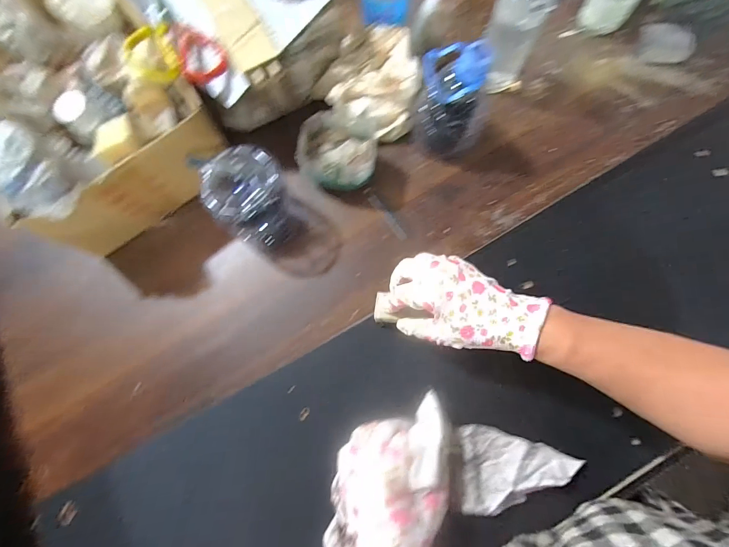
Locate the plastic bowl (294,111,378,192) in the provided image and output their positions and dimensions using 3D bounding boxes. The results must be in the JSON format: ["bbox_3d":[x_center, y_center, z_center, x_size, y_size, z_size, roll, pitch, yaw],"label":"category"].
[{"bbox_3d":[-0.031,-0.180,0.468,0.108,0.068,0.111,0,77,2],"label":"plastic bowl"}]

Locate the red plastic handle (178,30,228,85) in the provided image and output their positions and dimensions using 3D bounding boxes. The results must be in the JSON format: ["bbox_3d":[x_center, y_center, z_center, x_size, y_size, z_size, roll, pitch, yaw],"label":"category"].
[{"bbox_3d":[-0.207,-0.278,0.410,0.056,0.019,0.072,-26,77,-4],"label":"red plastic handle"}]

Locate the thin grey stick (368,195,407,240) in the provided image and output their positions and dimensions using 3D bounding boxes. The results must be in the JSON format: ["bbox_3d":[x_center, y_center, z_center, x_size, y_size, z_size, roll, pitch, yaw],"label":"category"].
[{"bbox_3d":[0.035,-0.084,0.479,0.013,0.004,0.081,-36,78,-6],"label":"thin grey stick"}]

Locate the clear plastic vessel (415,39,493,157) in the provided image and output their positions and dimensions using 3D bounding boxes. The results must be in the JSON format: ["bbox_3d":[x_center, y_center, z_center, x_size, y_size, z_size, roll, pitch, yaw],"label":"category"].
[{"bbox_3d":[0.118,-0.231,0.433,0.071,0.146,0.078,-16,77,-2],"label":"clear plastic vessel"}]

